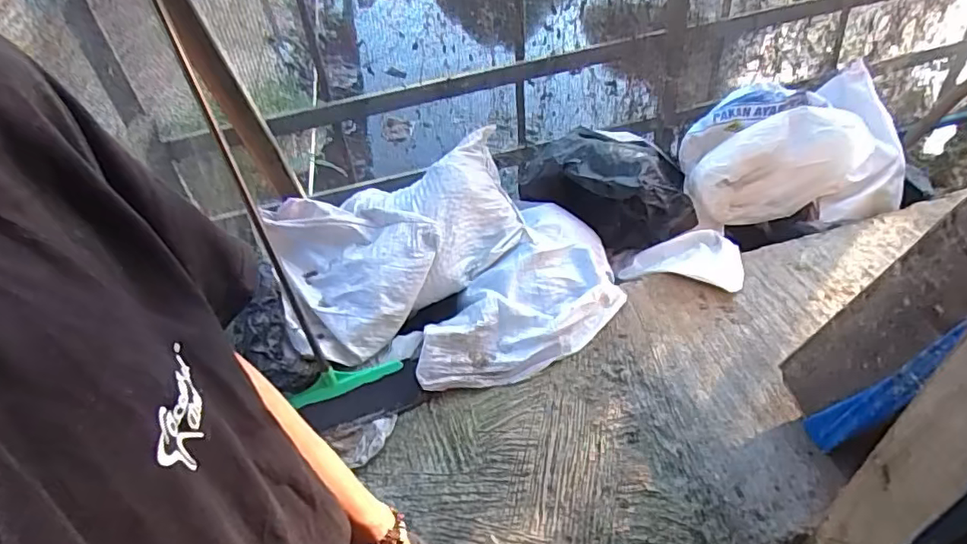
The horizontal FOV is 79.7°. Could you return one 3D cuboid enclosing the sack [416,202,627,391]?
[{"bbox_3d":[0.147,0.055,1.581,0.386,0.155,0.720,21,51,25],"label":"sack"}]

